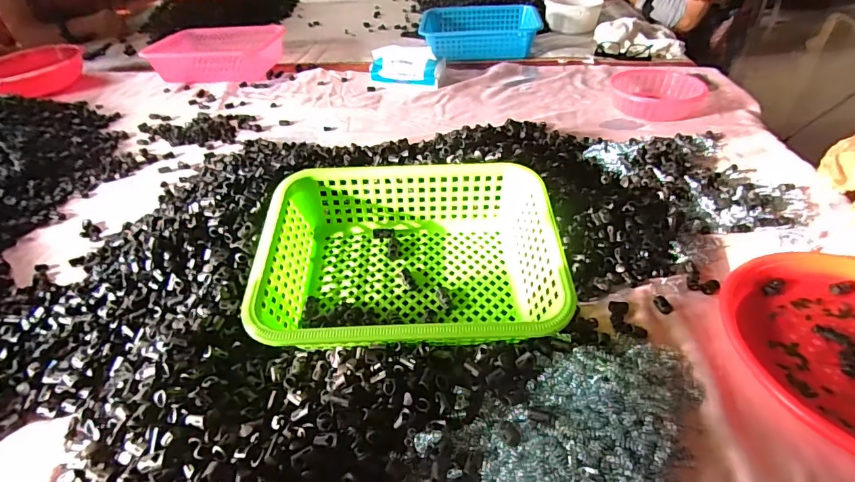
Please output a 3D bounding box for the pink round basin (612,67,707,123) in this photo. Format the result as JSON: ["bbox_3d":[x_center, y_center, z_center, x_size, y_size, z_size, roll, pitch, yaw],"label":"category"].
[{"bbox_3d":[0.455,-0.295,0.863,0.170,0.046,0.160,13,45,19],"label":"pink round basin"}]

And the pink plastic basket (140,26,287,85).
[{"bbox_3d":[-0.539,-0.482,1.114,0.314,0.084,0.141,-3,42,2],"label":"pink plastic basket"}]

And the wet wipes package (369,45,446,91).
[{"bbox_3d":[-0.048,-0.391,0.978,0.166,0.075,0.081,11,44,17],"label":"wet wipes package"}]

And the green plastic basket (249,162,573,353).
[{"bbox_3d":[-0.017,0.017,0.462,0.298,0.091,0.206,-4,42,0],"label":"green plastic basket"}]

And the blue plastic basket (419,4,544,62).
[{"bbox_3d":[0.138,-0.553,1.145,0.307,0.076,0.207,0,42,5],"label":"blue plastic basket"}]

